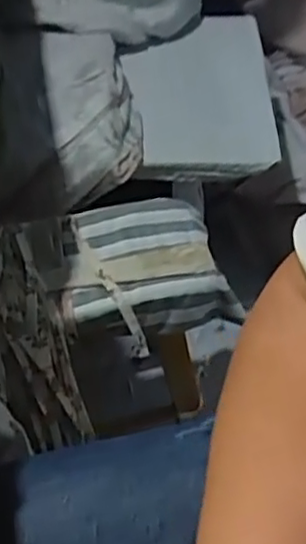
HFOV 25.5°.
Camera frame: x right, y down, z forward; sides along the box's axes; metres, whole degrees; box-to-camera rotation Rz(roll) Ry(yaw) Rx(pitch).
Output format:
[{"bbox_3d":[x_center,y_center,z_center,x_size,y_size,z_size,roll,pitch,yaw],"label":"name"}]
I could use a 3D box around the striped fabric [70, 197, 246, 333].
[{"bbox_3d":[-0.009,-0.008,0.880,0.204,0.072,0.174,-8,50,-8],"label":"striped fabric"}]

